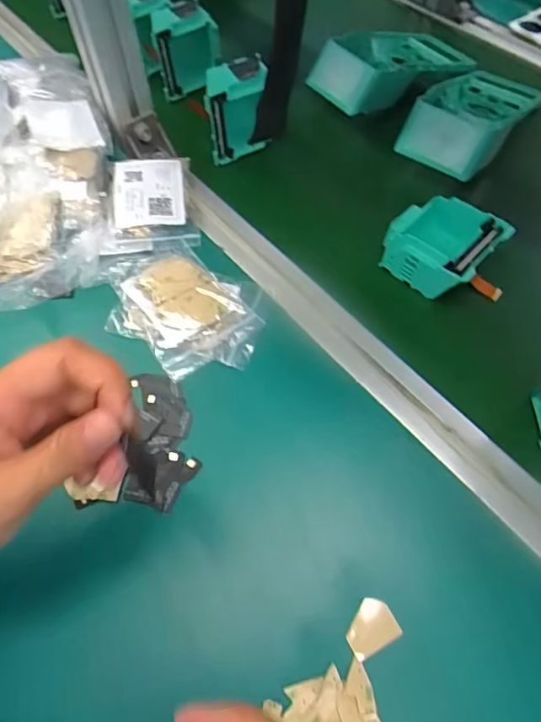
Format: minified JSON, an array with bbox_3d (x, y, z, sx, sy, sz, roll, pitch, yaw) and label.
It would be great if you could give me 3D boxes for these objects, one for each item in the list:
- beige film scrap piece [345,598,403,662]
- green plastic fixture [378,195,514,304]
[{"bbox_3d":[0.056,0.151,0.279,0.029,0.005,0.024,-30,64,-7],"label":"beige film scrap piece"},{"bbox_3d":[0.145,-0.091,0.399,0.097,0.039,0.077,37,74,22],"label":"green plastic fixture"}]

